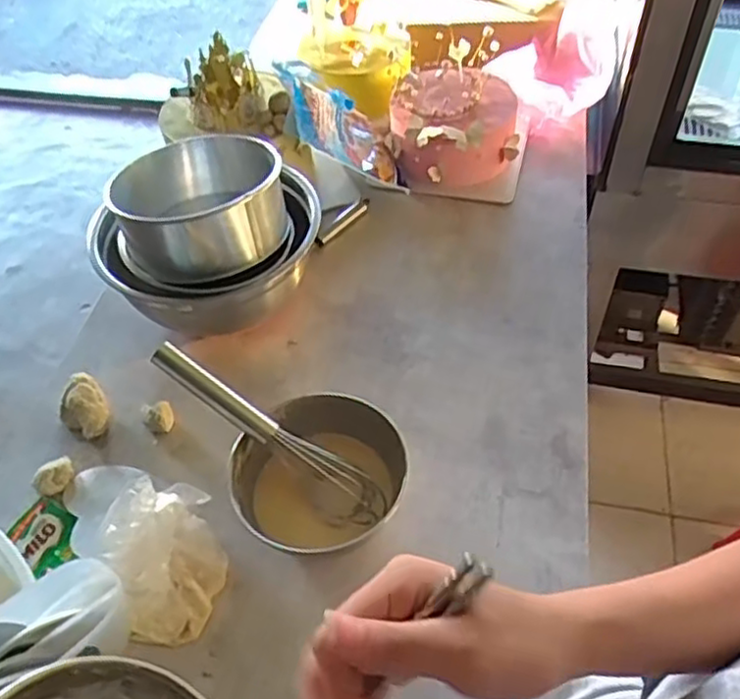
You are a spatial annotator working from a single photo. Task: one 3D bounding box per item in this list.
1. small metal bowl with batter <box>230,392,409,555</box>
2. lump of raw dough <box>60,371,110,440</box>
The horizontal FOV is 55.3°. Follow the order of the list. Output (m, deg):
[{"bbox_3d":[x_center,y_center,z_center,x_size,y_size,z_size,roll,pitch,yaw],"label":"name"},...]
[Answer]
[{"bbox_3d":[-0.048,0.122,0.669,0.161,0.069,0.145,-23,54,-17],"label":"small metal bowl with batter"},{"bbox_3d":[-0.303,0.062,0.747,0.047,0.044,0.063,-29,56,-21],"label":"lump of raw dough"}]

